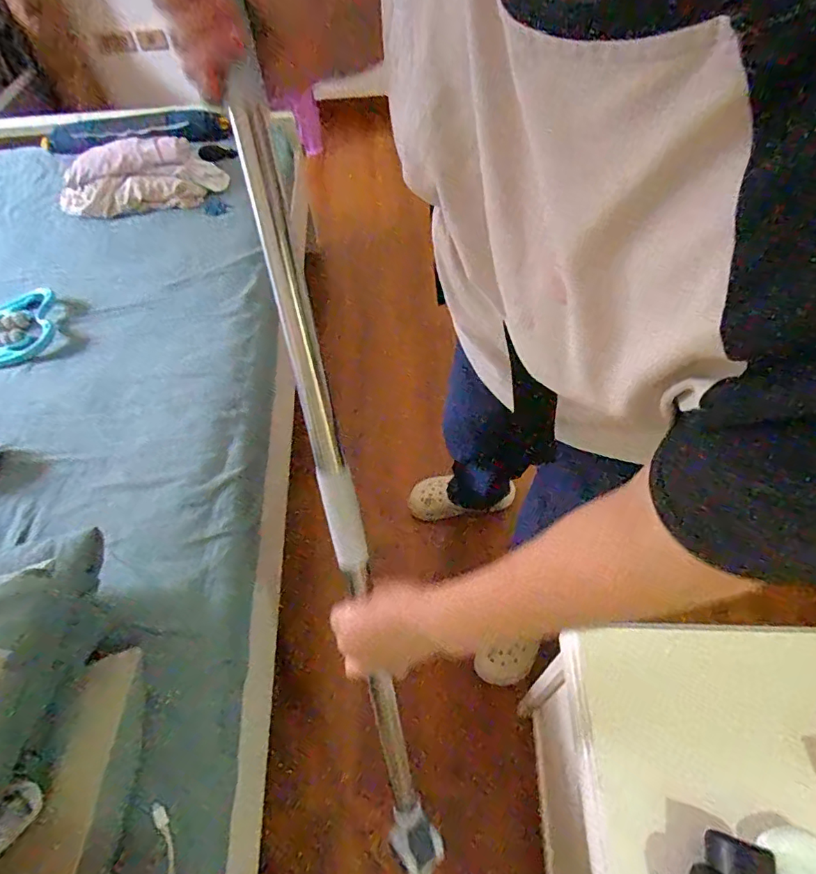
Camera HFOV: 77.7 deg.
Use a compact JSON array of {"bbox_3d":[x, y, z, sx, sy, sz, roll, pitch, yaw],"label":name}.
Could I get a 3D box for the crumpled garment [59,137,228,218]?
[{"bbox_3d":[-0.659,-0.663,1.270,0.368,0.047,0.247,-4,69,-12],"label":"crumpled garment"}]

